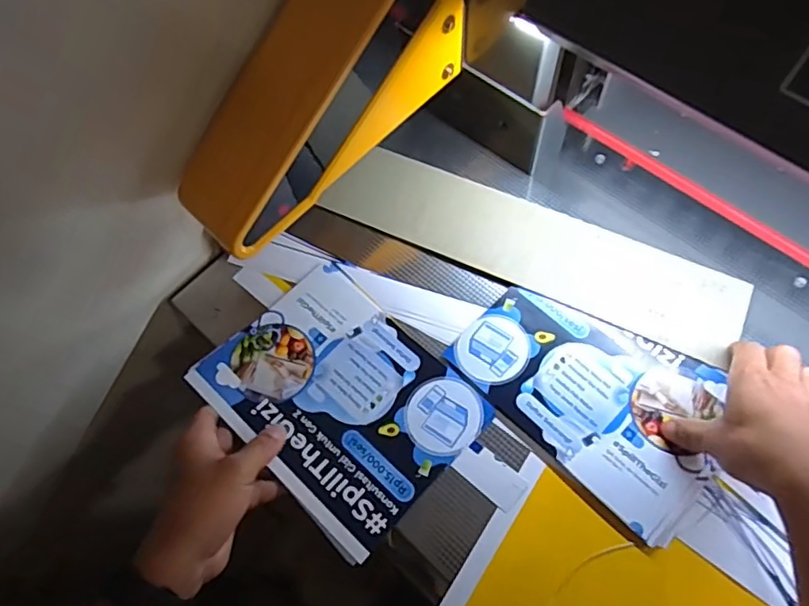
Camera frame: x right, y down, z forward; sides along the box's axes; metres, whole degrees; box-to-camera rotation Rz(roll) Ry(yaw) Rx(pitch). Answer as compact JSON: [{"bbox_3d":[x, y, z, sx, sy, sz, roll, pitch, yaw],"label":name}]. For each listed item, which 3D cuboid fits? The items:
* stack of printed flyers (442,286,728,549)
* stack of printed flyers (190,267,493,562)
[{"bbox_3d":[0.161,0.070,0.478,0.218,0.005,0.142,41,74,19],"label":"stack of printed flyers"},{"bbox_3d":[-0.056,0.078,0.485,0.211,0.016,0.161,41,74,19],"label":"stack of printed flyers"}]

